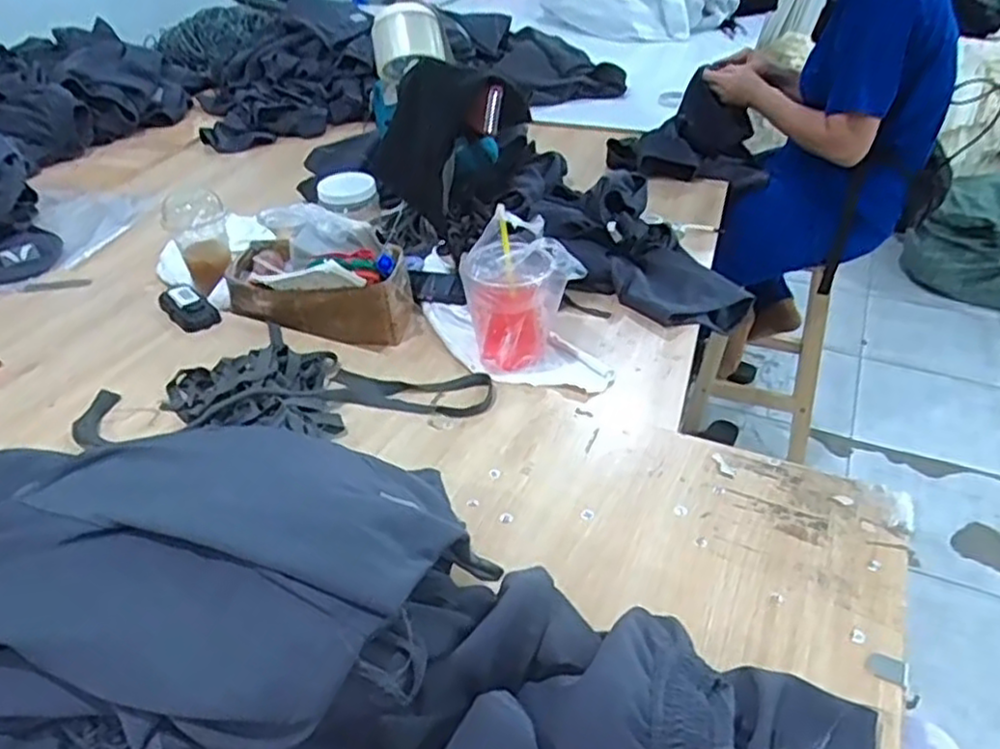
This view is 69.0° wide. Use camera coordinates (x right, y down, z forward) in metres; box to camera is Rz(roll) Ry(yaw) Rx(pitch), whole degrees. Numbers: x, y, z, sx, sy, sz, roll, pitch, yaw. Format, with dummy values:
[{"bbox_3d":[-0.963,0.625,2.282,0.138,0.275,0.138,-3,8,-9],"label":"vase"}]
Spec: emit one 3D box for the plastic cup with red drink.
[{"bbox_3d":[0.022,-0.103,0.942,0.125,0.176,0.102,-20,41,-24],"label":"plastic cup with red drink"}]

